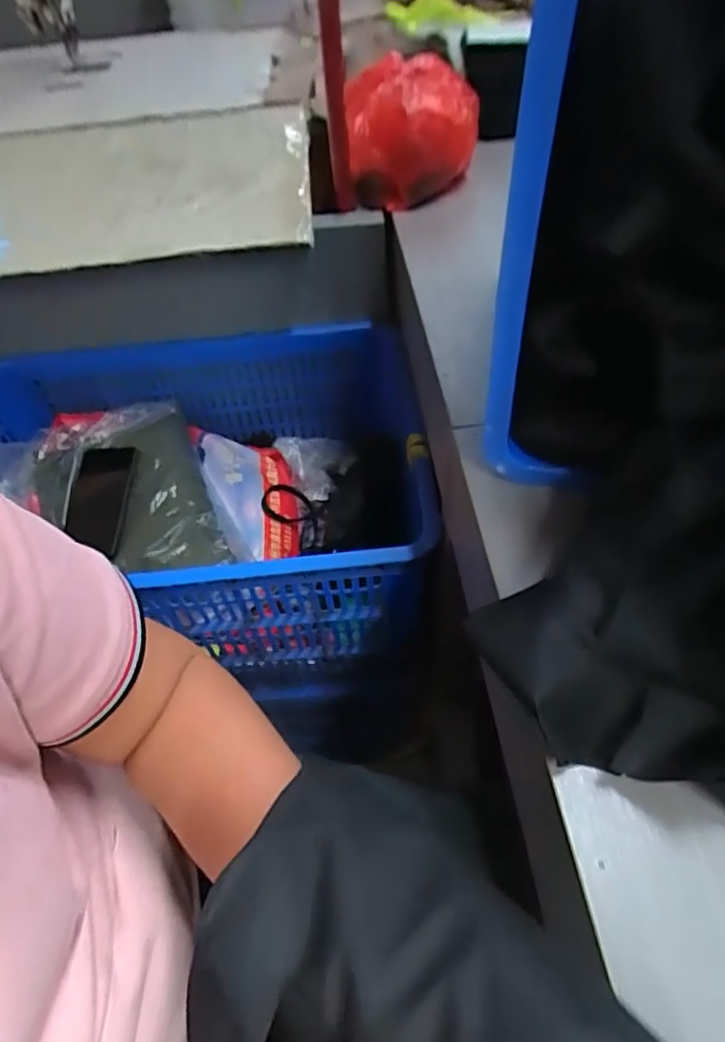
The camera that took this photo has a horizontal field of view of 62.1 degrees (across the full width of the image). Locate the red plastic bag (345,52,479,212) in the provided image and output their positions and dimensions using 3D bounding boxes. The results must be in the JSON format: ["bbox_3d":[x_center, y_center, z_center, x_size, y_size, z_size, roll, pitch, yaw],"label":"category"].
[{"bbox_3d":[0.068,-0.524,0.805,0.168,0.149,0.202,2,52,6],"label":"red plastic bag"}]

